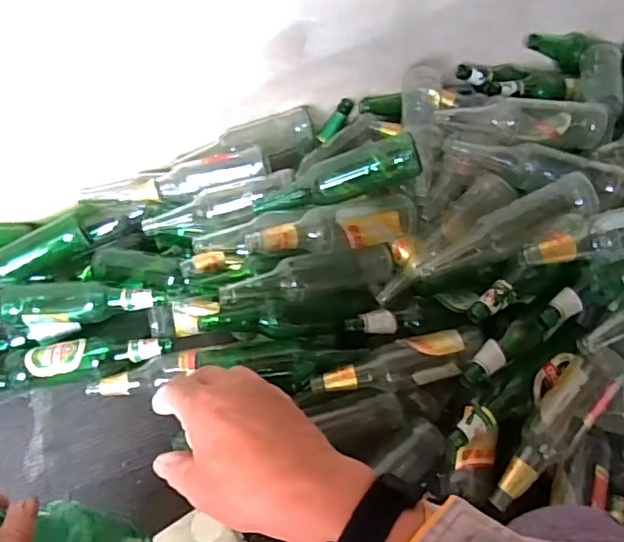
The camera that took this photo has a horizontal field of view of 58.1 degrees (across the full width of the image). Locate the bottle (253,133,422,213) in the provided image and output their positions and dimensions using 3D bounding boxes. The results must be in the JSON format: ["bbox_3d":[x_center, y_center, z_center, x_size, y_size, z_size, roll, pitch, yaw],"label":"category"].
[{"bbox_3d":[0.041,-0.137,0.882,0.266,0.070,0.078,-17,54,10],"label":"bottle"}]

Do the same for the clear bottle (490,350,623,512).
[{"bbox_3d":[0.332,0.218,0.774,0.067,0.075,0.258,39,83,25],"label":"clear bottle"}]

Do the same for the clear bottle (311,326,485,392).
[{"bbox_3d":[0.127,0.145,0.845,0.249,0.082,0.061,-10,55,-6],"label":"clear bottle"}]

